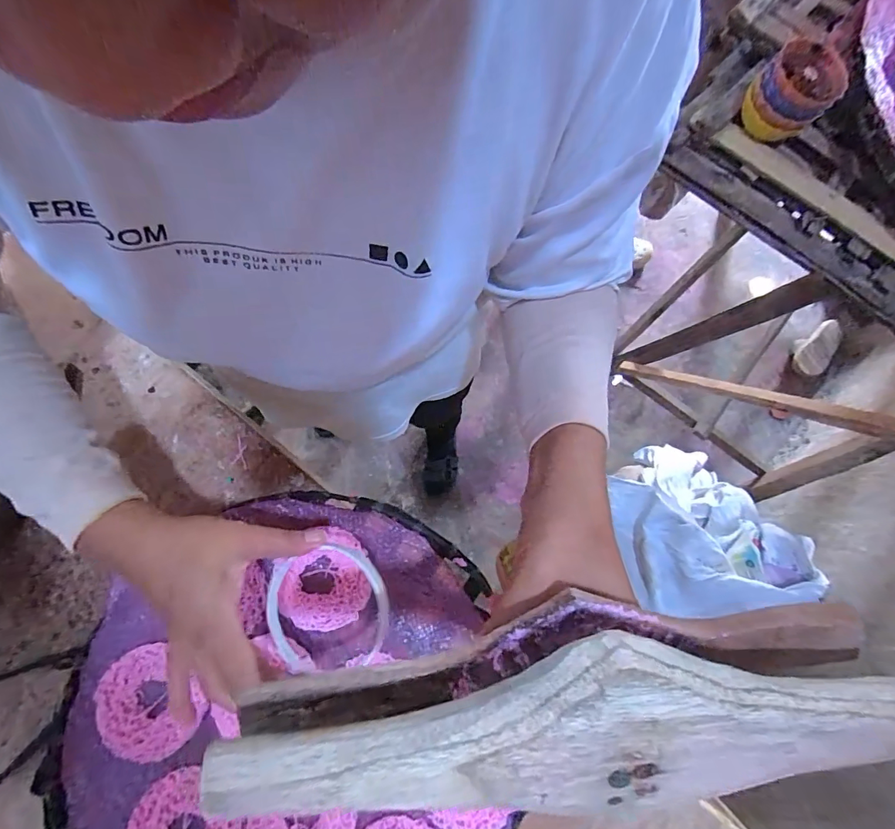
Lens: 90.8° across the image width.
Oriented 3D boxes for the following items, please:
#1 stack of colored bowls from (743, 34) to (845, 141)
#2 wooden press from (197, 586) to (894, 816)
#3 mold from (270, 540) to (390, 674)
[{"bbox_3d":[0.298,-0.277,0.383,0.070,0.047,0.060,-41,82,-8],"label":"stack of colored bowls"},{"bbox_3d":[0.058,0.106,0.167,0.272,0.046,0.055,-3,77,-5],"label":"wooden press"},{"bbox_3d":[-0.086,0.133,0.304,0.092,0.011,0.079,-17,77,16],"label":"mold"}]

